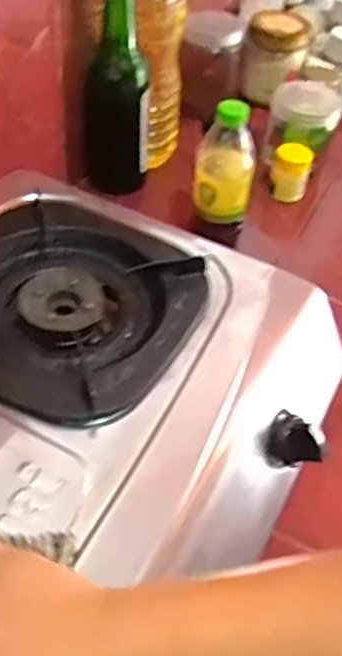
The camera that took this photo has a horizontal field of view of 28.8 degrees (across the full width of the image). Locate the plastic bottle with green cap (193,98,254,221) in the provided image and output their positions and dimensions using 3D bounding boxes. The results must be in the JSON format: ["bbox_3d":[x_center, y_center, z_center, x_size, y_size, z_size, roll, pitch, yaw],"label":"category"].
[{"bbox_3d":[0.061,-0.191,0.753,0.067,0.136,0.052,12,46,5],"label":"plastic bottle with green cap"}]

